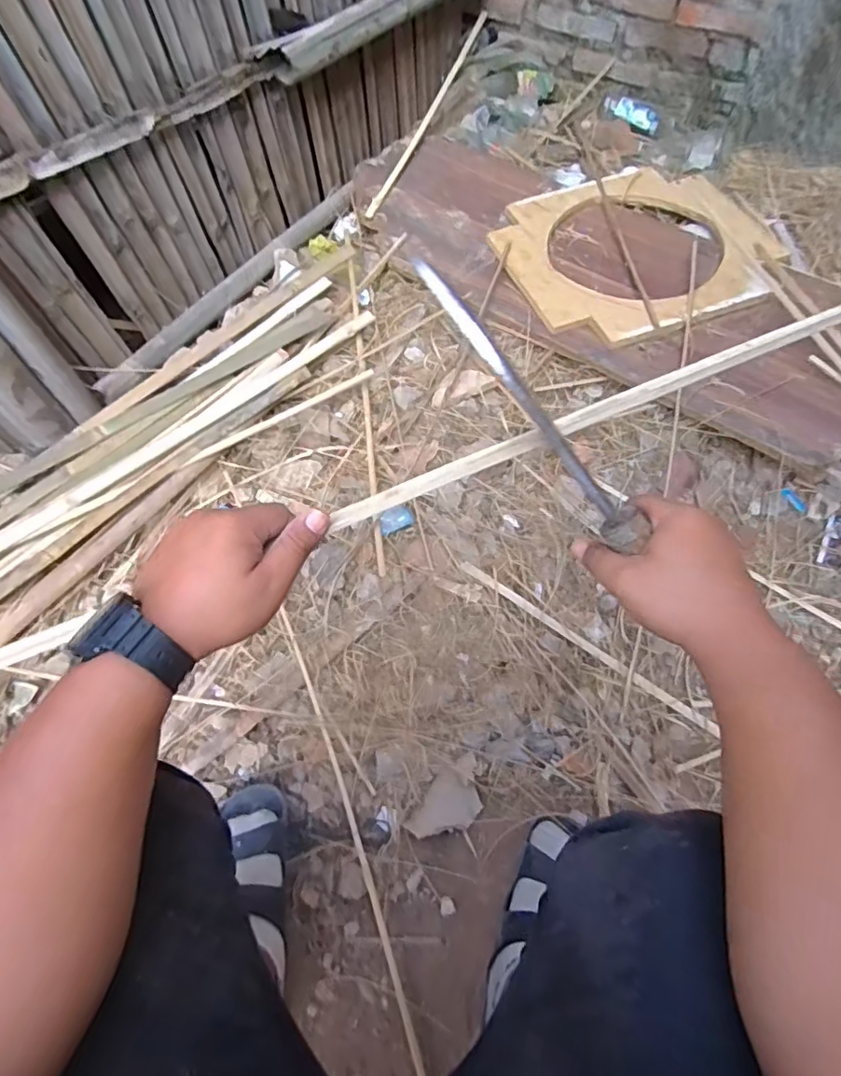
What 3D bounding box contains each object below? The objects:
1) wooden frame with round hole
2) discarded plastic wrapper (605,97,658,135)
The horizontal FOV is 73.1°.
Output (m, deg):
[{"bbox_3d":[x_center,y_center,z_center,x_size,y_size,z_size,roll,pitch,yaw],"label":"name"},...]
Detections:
[{"bbox_3d":[0.426,-0.587,1.141,0.502,0.029,0.475,-17,61,-2],"label":"wooden frame with round hole"},{"bbox_3d":[0.536,-1.076,1.436,0.155,0.039,0.052,33,64,6],"label":"discarded plastic wrapper"}]

